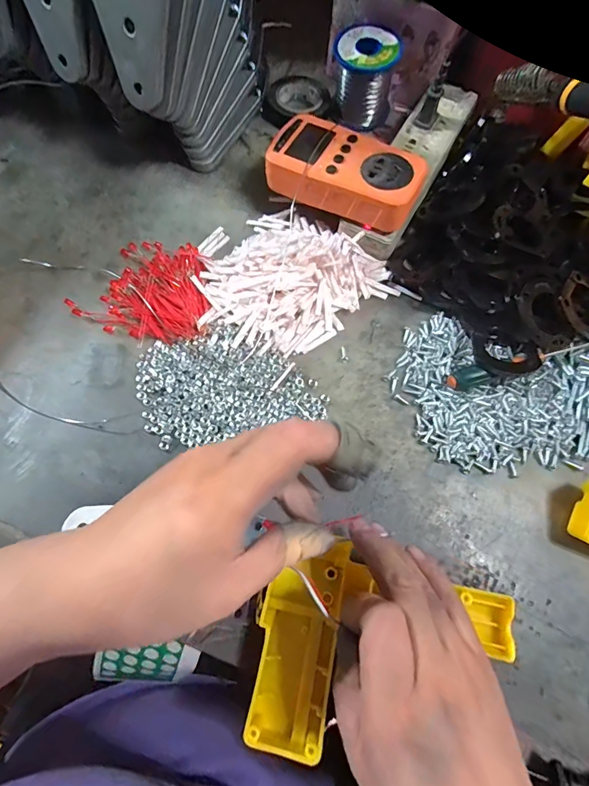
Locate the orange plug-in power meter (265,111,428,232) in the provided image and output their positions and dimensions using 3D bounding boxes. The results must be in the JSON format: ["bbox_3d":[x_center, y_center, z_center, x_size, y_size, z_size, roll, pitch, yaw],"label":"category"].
[{"bbox_3d":[0.042,-0.184,0.339,0.126,0.029,0.065,26,71,8],"label":"orange plug-in power meter"}]

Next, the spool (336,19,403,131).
[{"bbox_3d":[0.071,-0.327,0.419,0.064,0.068,0.063,9,70,1],"label":"spool"}]

